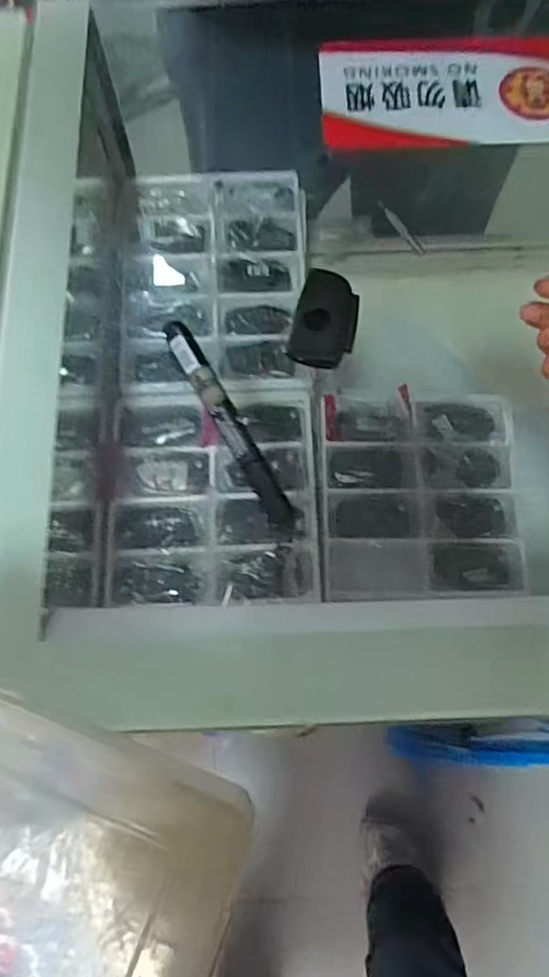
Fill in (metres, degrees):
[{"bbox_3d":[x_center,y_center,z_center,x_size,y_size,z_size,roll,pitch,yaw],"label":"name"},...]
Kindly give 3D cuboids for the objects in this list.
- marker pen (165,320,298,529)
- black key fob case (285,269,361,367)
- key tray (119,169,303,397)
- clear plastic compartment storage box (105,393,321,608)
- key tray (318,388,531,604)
[{"bbox_3d":[-0.027,-0.040,0.380,0.015,0.009,0.142,-27,73,-8],"label":"marker pen"},{"bbox_3d":[0.032,-0.106,0.401,0.038,0.012,0.063,10,72,4],"label":"black key fob case"},{"bbox_3d":[-0.055,-0.208,0.606,0.165,0.019,0.238,-1,71,1],"label":"key tray"},{"bbox_3d":[-0.050,0.005,0.546,0.171,0.024,0.181,-1,71,0],"label":"clear plastic compartment storage box"},{"bbox_3d":[0.128,0.004,0.582,0.170,0.038,0.189,0,71,1],"label":"key tray"}]

